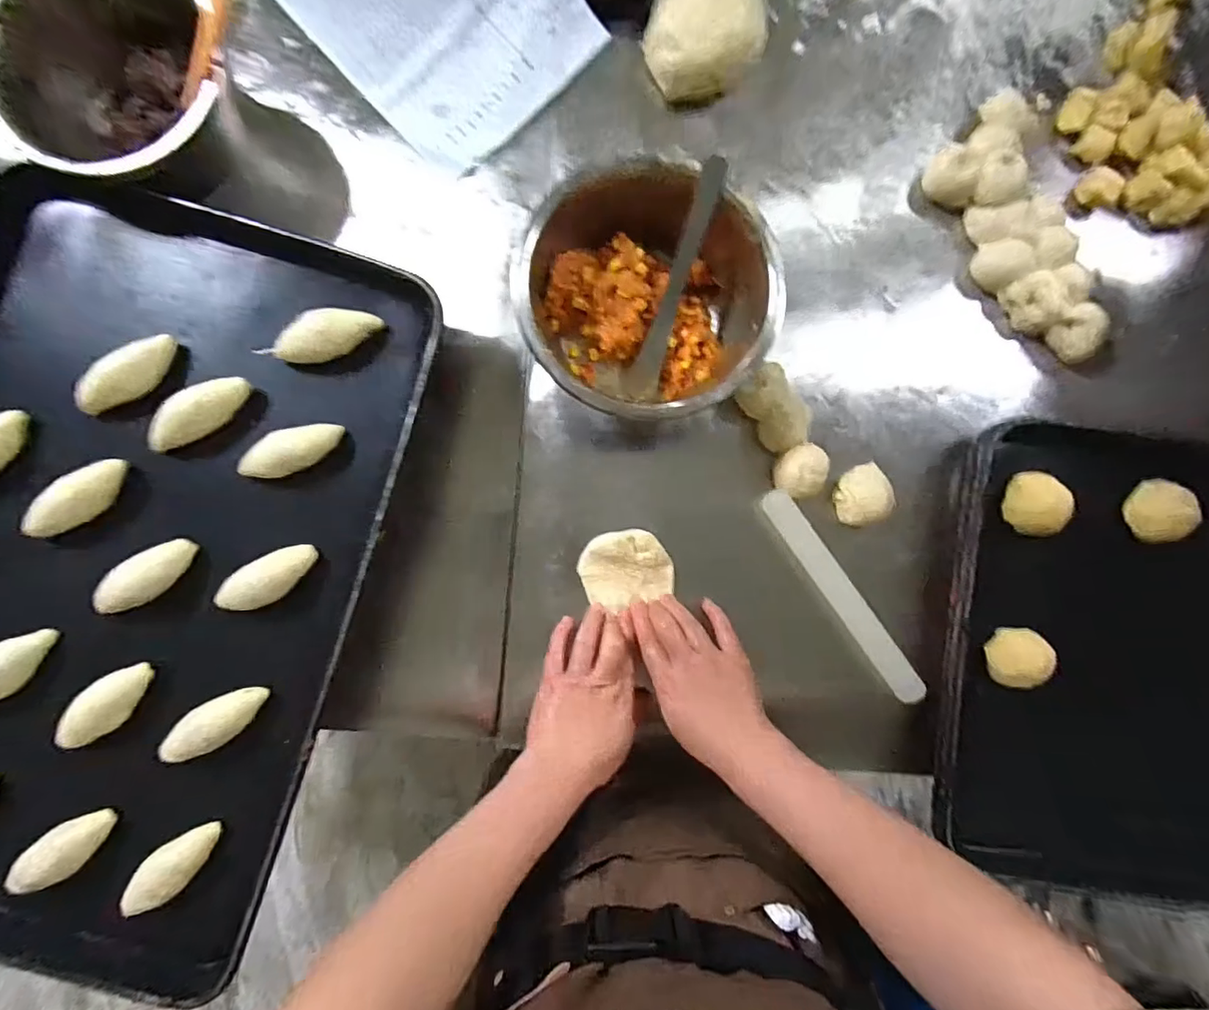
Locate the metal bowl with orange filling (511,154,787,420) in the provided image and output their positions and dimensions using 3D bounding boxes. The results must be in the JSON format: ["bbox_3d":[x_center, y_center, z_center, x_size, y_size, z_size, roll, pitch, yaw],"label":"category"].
[{"bbox_3d":[0.036,-0.170,0.471,0.199,0.094,0.187,0,87,-2],"label":"metal bowl with orange filling"}]

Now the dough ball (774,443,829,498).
[{"bbox_3d":[0.179,-0.031,0.505,0.042,0.026,0.047,5,87,-1],"label":"dough ball"}]

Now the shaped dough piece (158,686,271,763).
[{"bbox_3d":[-0.310,0.174,0.429,0.091,0.026,0.032,-33,88,-3],"label":"shaped dough piece"}]

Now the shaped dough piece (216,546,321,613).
[{"bbox_3d":[-0.276,0.063,0.452,0.083,0.032,0.032,-34,88,-3],"label":"shaped dough piece"}]

